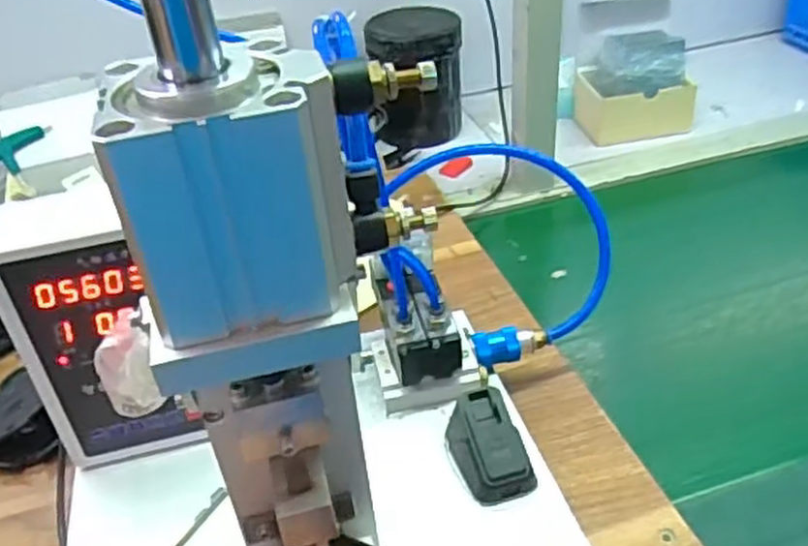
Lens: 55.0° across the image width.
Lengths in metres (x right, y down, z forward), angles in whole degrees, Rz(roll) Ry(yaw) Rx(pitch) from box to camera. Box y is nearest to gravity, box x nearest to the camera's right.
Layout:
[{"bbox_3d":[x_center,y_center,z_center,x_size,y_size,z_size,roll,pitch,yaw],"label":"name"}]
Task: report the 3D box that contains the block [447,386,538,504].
[{"bbox_3d":[0.053,0.107,0.486,0.042,0.033,0.062,-16,39,-14],"label":"block"}]

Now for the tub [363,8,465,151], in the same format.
[{"bbox_3d":[0.015,-0.241,0.965,0.109,0.141,0.109,-3,37,3],"label":"tub"}]

